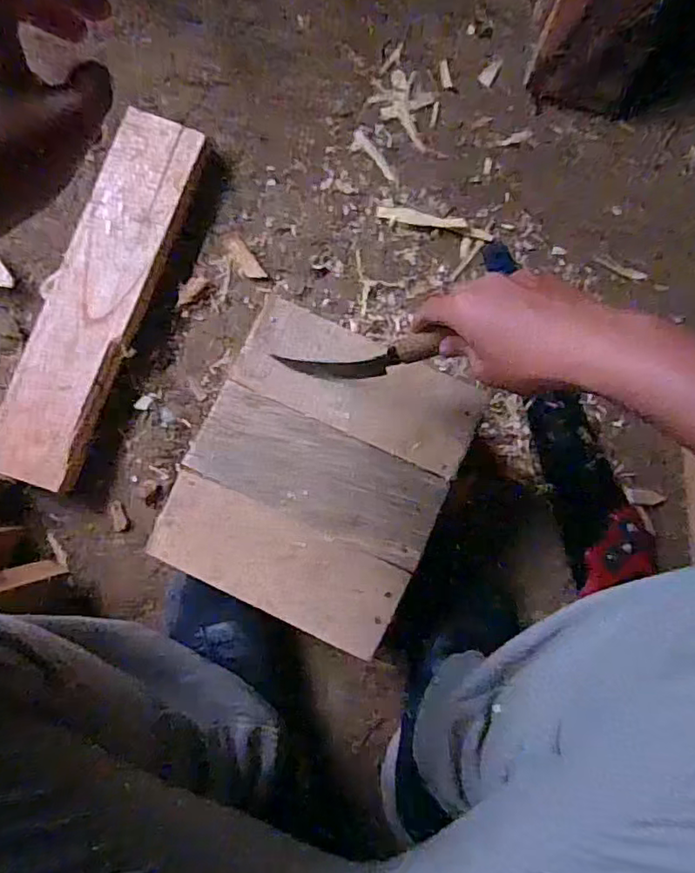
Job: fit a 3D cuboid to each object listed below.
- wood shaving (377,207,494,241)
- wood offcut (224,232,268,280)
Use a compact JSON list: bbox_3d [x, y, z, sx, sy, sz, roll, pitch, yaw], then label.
[{"bbox_3d":[0.104,-0.254,0.671,0.137,0.004,0.020,12,84,-2],"label":"wood shaving"},{"bbox_3d":[-0.122,-0.207,0.660,0.025,0.007,0.062,-36,88,-6],"label":"wood offcut"}]

